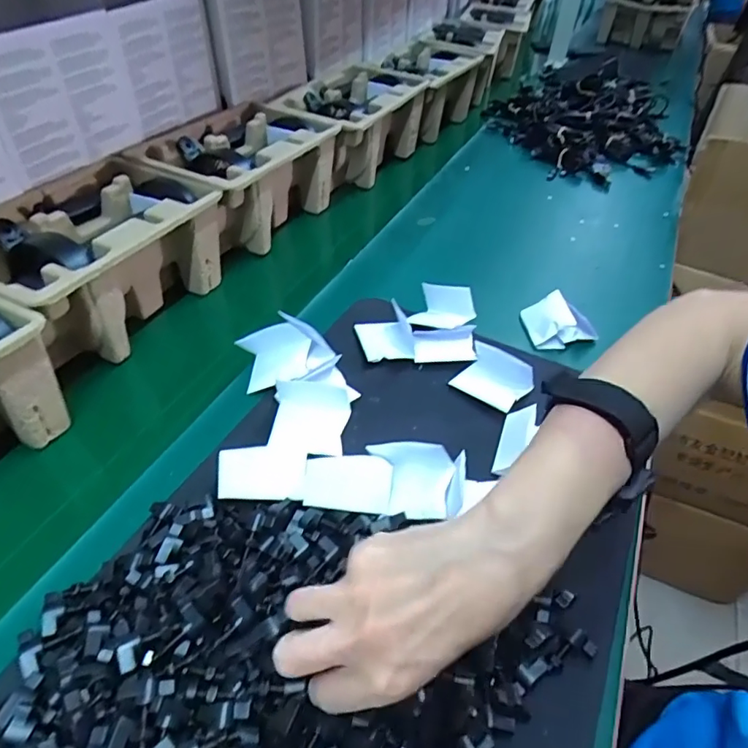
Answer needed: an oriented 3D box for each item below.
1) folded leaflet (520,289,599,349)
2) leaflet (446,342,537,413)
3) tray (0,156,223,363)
[{"bbox_3d":[0.191,-0.057,0.545,0.064,0.026,0.055,-5,47,-9],"label":"folded leaflet"},{"bbox_3d":[0.108,-0.001,0.471,0.062,0.032,0.042,27,50,20],"label":"leaflet"},{"bbox_3d":[-0.265,-0.108,0.504,0.146,0.104,0.220,20,48,15],"label":"tray"}]

